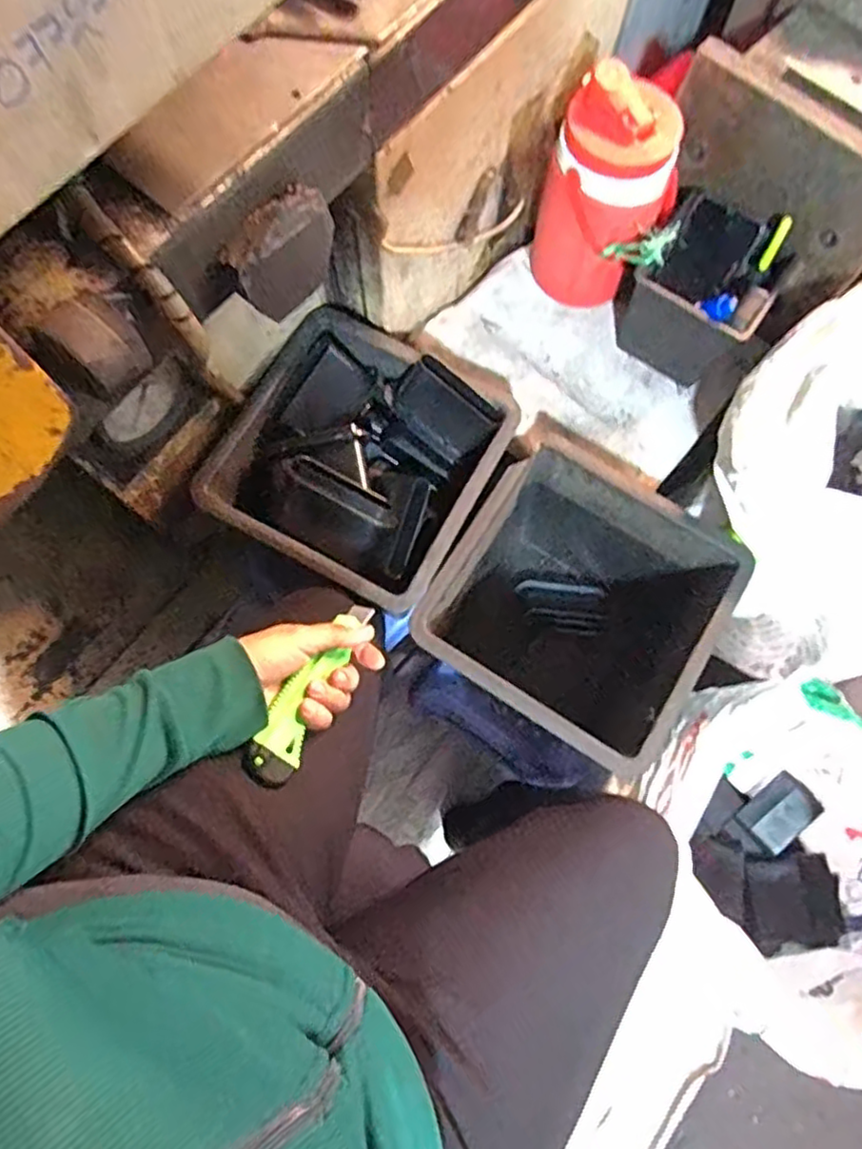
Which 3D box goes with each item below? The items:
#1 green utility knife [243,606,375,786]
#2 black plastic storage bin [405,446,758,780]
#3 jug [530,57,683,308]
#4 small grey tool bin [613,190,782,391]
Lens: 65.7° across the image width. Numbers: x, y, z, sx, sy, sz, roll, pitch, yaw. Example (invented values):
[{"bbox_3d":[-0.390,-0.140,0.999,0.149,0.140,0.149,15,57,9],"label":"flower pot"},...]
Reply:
[{"bbox_3d":[-0.096,0.090,0.546,0.037,0.024,0.167,25,63,5],"label":"green utility knife"},{"bbox_3d":[0.150,0.039,0.779,0.252,0.257,0.262,33,77,8],"label":"black plastic storage bin"},{"bbox_3d":[0.180,-0.389,0.705,0.120,0.204,0.109,33,77,8],"label":"jug"},{"bbox_3d":[0.289,-0.300,0.728,0.128,0.133,0.126,33,77,8],"label":"small grey tool bin"}]

